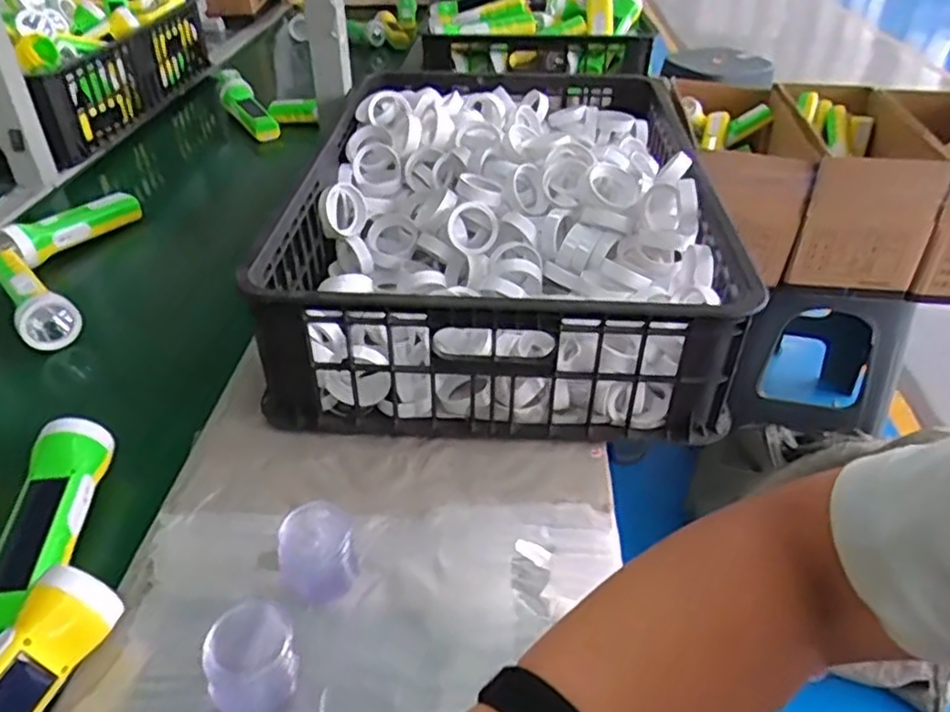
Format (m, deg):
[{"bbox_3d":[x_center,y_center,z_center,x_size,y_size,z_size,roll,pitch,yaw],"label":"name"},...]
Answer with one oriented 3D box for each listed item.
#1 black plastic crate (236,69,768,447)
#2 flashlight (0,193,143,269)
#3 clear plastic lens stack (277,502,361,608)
[{"bbox_3d":[0.032,-0.162,0.787,0.391,0.134,0.596,2,37,3],"label":"black plastic crate"},{"bbox_3d":[-0.478,-0.154,0.856,0.049,0.047,0.171,23,42,27],"label":"flashlight"},{"bbox_3d":[-0.104,0.129,0.473,0.048,0.052,0.042,-13,39,-17],"label":"clear plastic lens stack"}]

